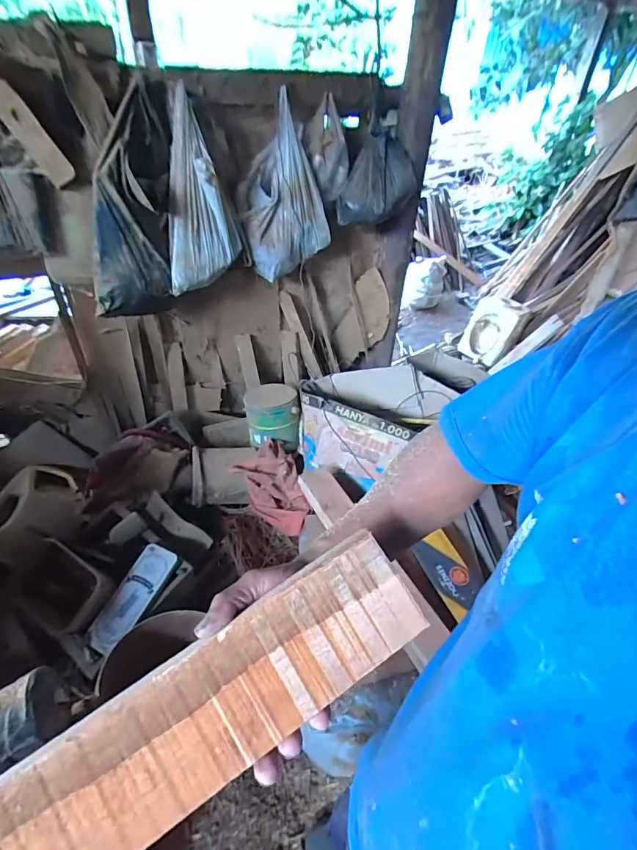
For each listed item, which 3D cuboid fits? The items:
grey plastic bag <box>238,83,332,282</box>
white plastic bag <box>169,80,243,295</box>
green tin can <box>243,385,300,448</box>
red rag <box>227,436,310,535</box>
[{"bbox_3d":[-0.085,-0.588,1.129,0.249,0.365,0.100,-3,41,-10],"label":"grey plastic bag"},{"bbox_3d":[-0.296,-0.569,1.060,0.183,0.442,0.140,-6,17,-13],"label":"white plastic bag"},{"bbox_3d":[-0.152,-0.038,1.387,0.167,0.144,0.187,-3,41,-10],"label":"green tin can"},{"bbox_3d":[-0.125,0.198,1.269,0.178,0.116,0.311,-18,46,-25],"label":"red rag"}]

